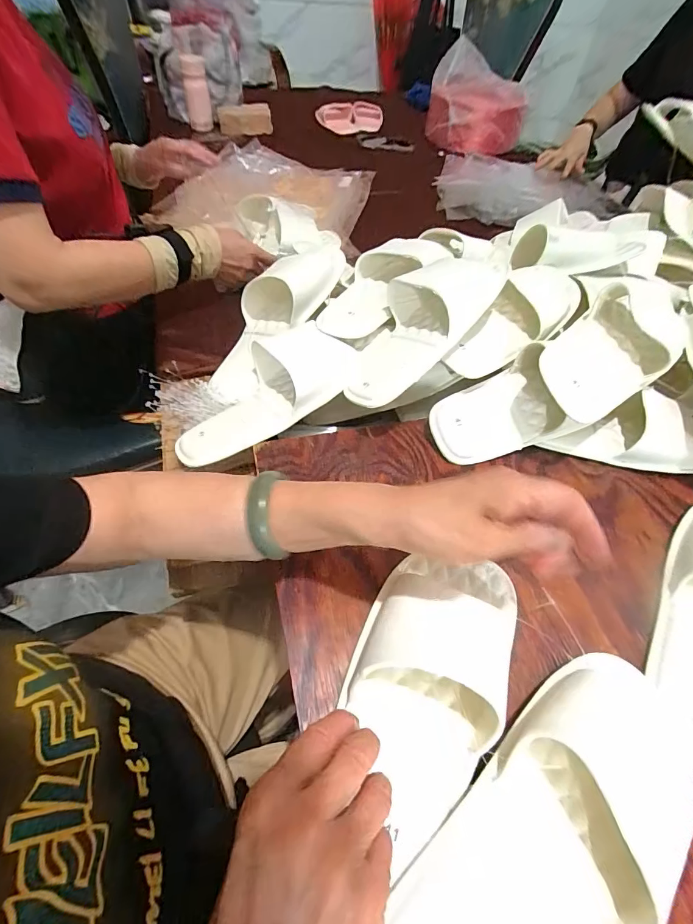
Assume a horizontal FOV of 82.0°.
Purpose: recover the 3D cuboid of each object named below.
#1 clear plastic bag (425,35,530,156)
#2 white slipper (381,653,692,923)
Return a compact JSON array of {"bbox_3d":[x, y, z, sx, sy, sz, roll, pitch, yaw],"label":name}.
[{"bbox_3d":[0.420,-1.180,1.301,0.292,0.190,0.350,8,53,2],"label":"clear plastic bag"},{"bbox_3d":[0.120,0.214,0.227,0.246,0.063,0.095,-29,59,-25],"label":"white slipper"}]

